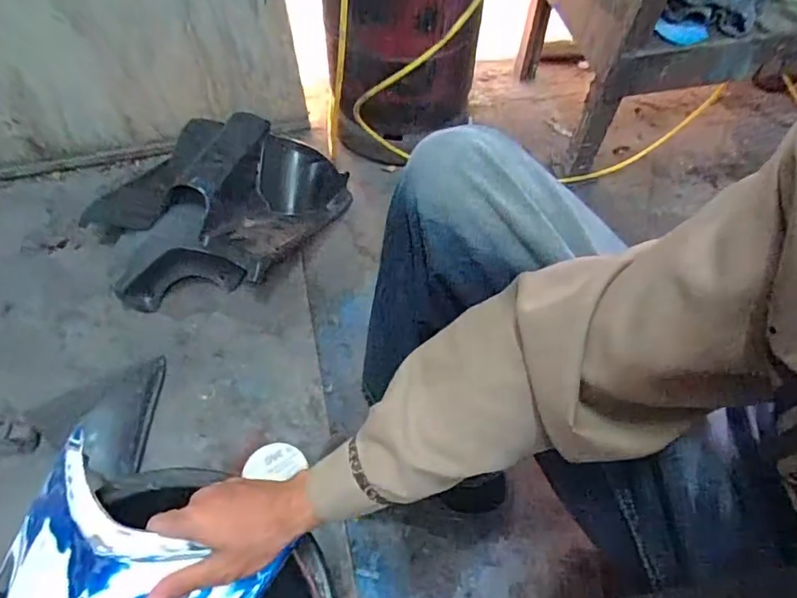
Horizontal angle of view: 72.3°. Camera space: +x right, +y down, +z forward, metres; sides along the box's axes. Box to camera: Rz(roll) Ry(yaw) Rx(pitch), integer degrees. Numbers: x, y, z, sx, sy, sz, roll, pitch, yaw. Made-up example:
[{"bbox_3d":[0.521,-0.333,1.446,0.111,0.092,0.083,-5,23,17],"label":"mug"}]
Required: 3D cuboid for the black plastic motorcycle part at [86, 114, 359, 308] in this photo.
[{"bbox_3d":[-0.309,-0.173,0.985,0.453,0.167,0.291,-31,62,-19],"label":"black plastic motorcycle part"}]

